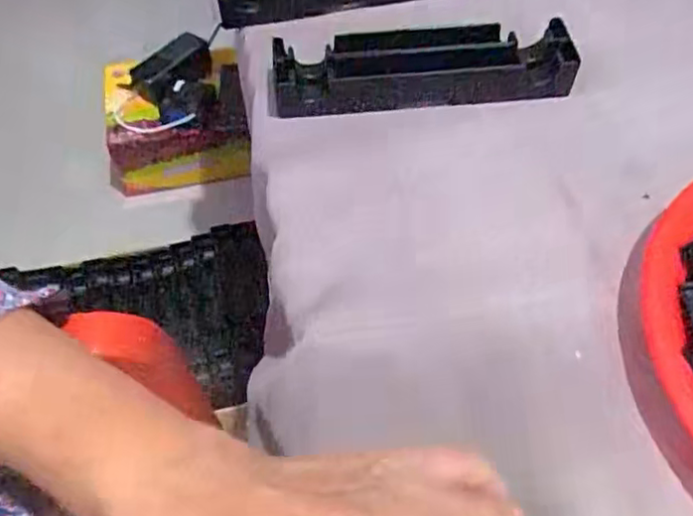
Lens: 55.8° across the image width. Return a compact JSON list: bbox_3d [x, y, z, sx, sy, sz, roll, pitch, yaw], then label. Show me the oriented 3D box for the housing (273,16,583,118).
[{"bbox_3d":[0.050,-0.131,0.443,0.200,0.034,0.052,0,54,0],"label":"housing"}]

